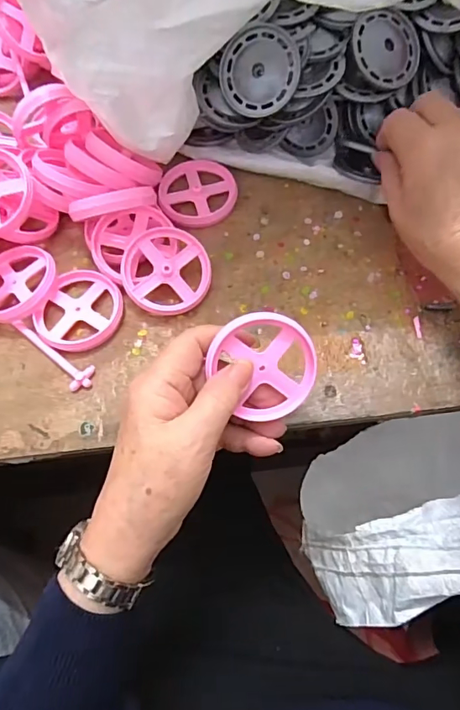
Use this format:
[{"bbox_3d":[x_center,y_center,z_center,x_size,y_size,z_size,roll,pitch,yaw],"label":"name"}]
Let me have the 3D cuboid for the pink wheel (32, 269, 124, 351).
[{"bbox_3d":[-0.109,-0.033,0.349,0.058,0.006,0.065,22,69,12],"label":"pink wheel"}]

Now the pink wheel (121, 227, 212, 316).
[{"bbox_3d":[-0.047,-0.062,0.349,0.063,0.006,0.064,1,81,-10],"label":"pink wheel"}]

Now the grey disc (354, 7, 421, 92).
[{"bbox_3d":[0.117,-0.228,0.352,0.054,0.004,0.054,-2,97,-18],"label":"grey disc"}]

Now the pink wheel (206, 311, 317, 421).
[{"bbox_3d":[0.019,0.007,0.277,0.061,0.005,0.062,2,104,-3],"label":"pink wheel"}]

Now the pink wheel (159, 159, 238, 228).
[{"bbox_3d":[-0.027,-0.137,0.394,0.063,0.008,0.065,-1,66,2],"label":"pink wheel"}]

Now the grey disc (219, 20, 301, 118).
[{"bbox_3d":[0.021,-0.204,0.340,0.057,0.004,0.057,5,109,15],"label":"grey disc"}]

